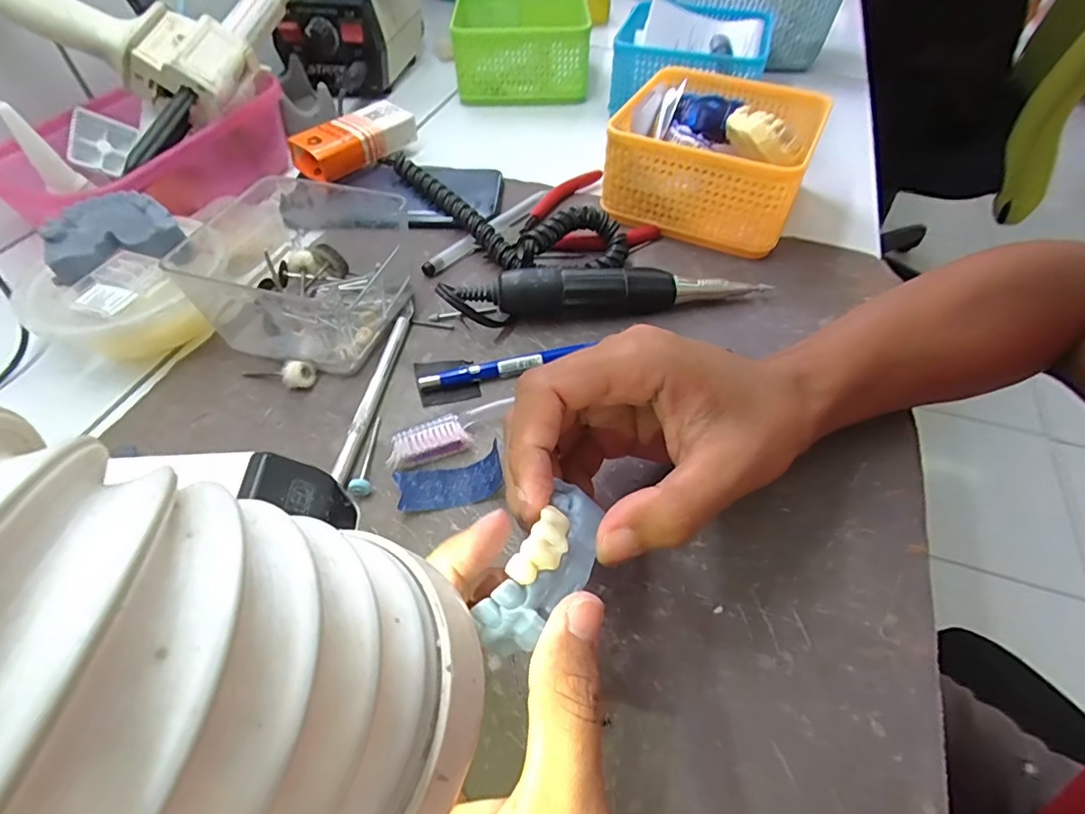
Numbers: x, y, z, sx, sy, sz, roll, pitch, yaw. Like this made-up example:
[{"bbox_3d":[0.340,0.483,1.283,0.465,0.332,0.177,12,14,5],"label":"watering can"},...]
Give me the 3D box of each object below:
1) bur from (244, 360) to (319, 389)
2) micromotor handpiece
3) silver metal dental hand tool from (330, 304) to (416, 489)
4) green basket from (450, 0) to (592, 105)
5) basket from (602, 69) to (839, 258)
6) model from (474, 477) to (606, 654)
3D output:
[{"bbox_3d":[-0.146,-0.018,0.295,0.042,0.012,0.014,-1,51,-1],"label":"bur"},{"bbox_3d":[0.045,-0.069,0.324,0.185,0.031,0.023,-6,52,-5],"label":"micromotor handpiece"},{"bbox_3d":[-0.090,-0.016,0.294,0.009,0.010,0.130,5,51,4],"label":"silver metal dental hand tool"},{"bbox_3d":[-0.020,-0.361,0.536,0.129,0.065,0.126,-1,51,-1],"label":"green basket"},{"bbox_3d":[0.127,-0.188,0.394,0.132,0.057,0.135,21,54,16],"label":"basket"},{"bbox_3d":[0.002,0.046,0.163,0.023,0.014,0.057,27,51,17],"label":"model"}]

